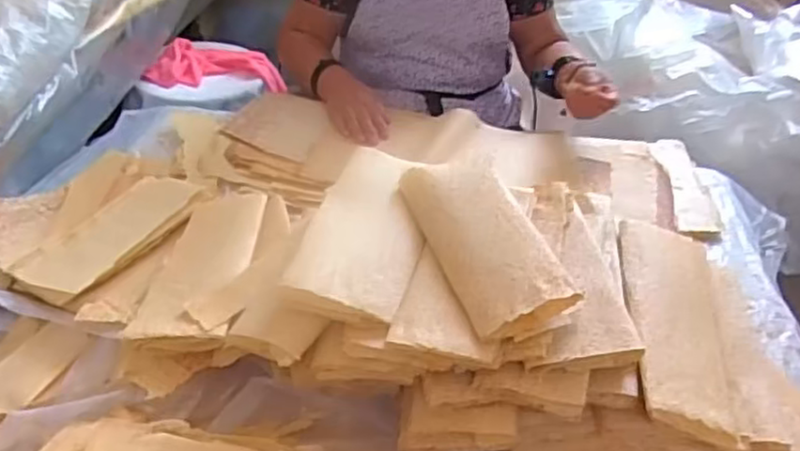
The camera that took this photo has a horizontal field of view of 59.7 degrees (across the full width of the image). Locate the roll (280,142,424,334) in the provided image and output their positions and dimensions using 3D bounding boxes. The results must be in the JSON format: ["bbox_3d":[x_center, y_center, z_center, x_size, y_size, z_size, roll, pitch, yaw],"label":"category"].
[{"bbox_3d":[-0.037,0.003,0.788,0.121,0.033,0.258,12,38,8],"label":"roll"}]

